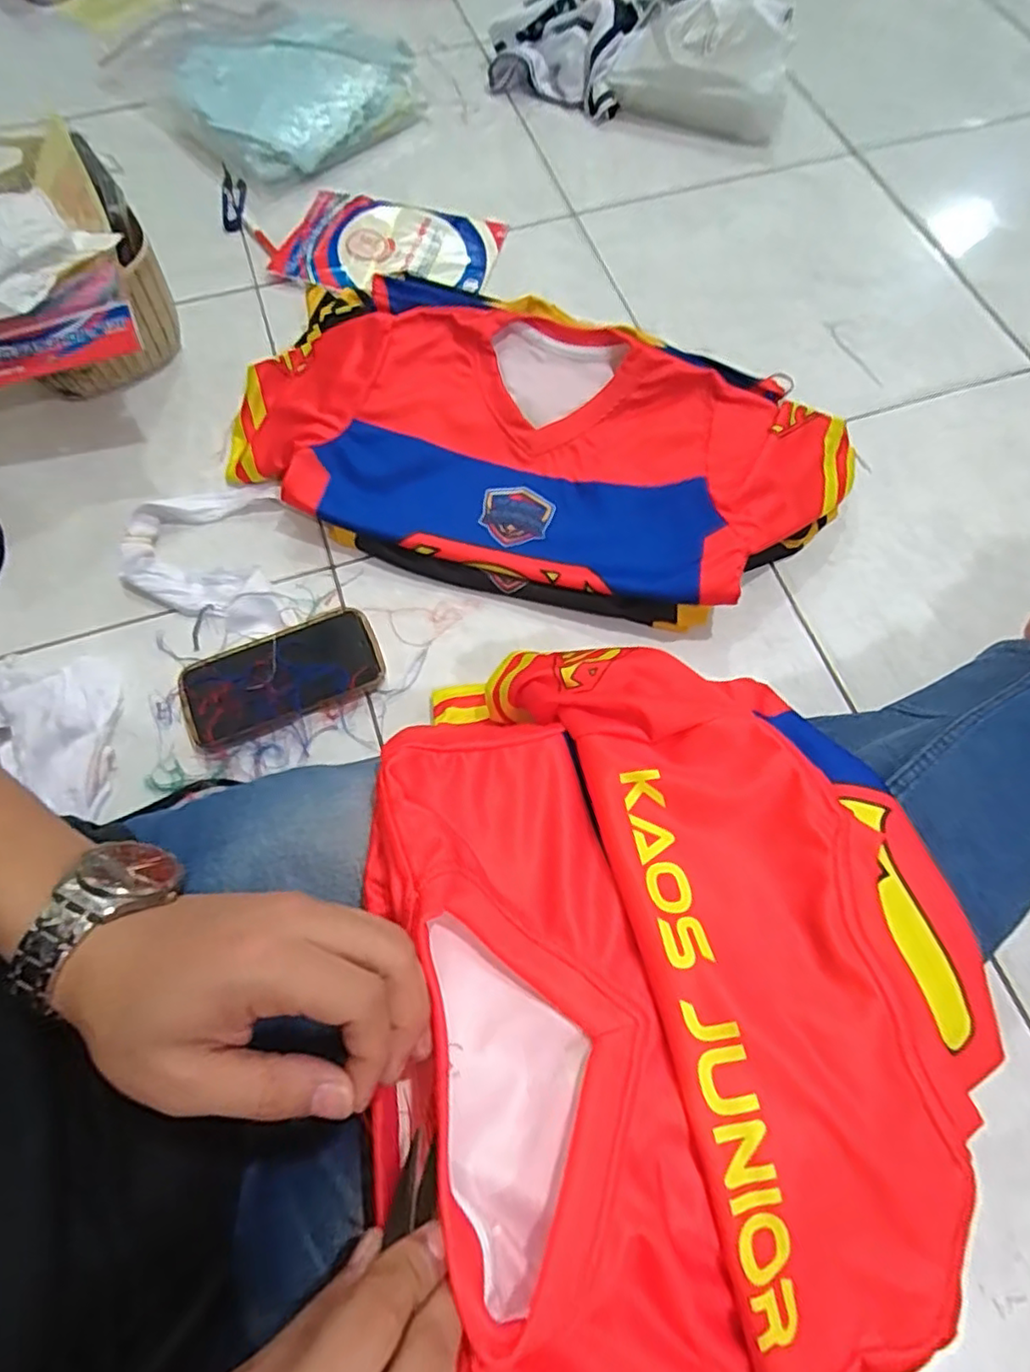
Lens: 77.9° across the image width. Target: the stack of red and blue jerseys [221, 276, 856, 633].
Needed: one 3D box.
[{"bbox_3d":[0.008,-0.235,0.611,0.590,0.072,0.280,15,69,6],"label":"stack of red and blue jerseys"}]

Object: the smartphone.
[{"bbox_3d":[-0.206,-0.010,0.560,0.171,0.014,0.084,-23,70,-9],"label":"smartphone"}]

